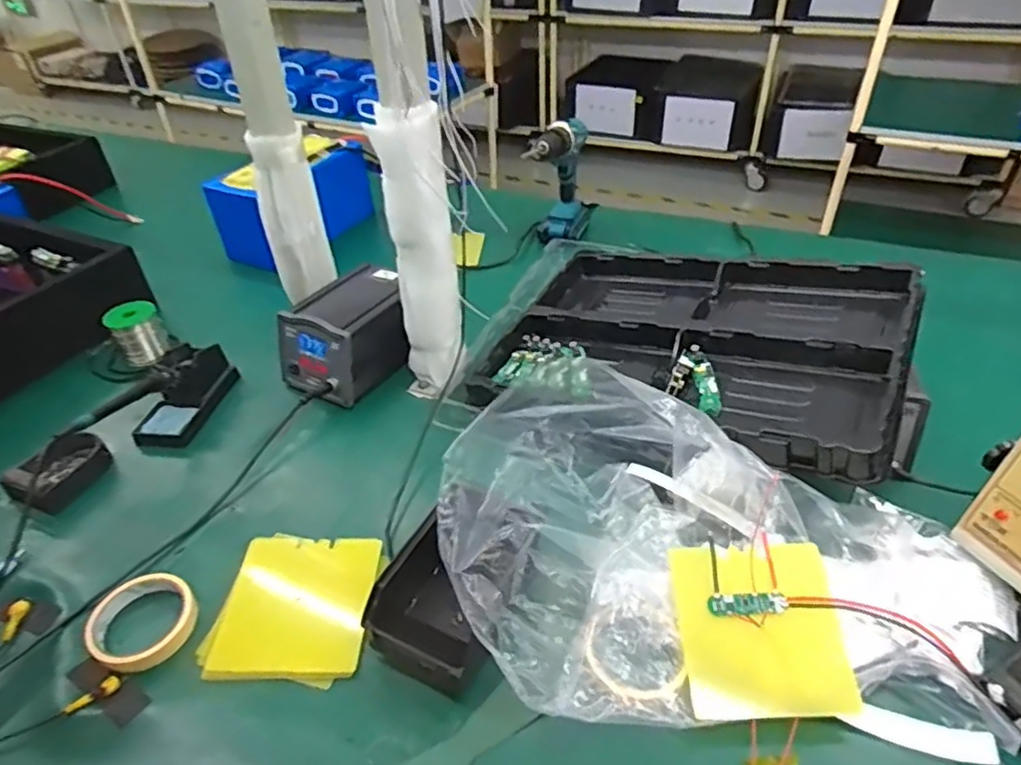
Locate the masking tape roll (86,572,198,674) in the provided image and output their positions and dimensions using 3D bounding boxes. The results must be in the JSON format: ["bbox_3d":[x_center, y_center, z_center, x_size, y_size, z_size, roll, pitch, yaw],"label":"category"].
[{"bbox_3d":[-0.340,0.221,0.602,0.091,0.021,0.088,-2,40,2],"label":"masking tape roll"}]

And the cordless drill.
[{"bbox_3d":[0.092,-0.354,1.152,0.077,0.207,0.220,9,41,15],"label":"cordless drill"}]

